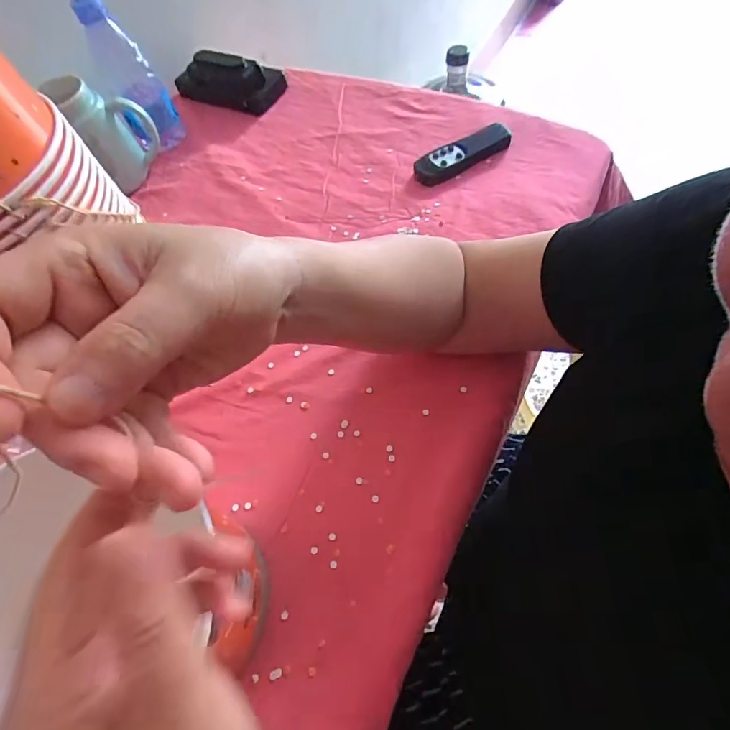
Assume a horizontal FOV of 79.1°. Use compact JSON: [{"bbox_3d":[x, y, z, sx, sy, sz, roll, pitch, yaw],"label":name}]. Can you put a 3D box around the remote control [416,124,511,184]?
[{"bbox_3d":[0.111,-0.238,0.496,0.120,0.019,0.037,-30,62,-8],"label":"remote control"}]

